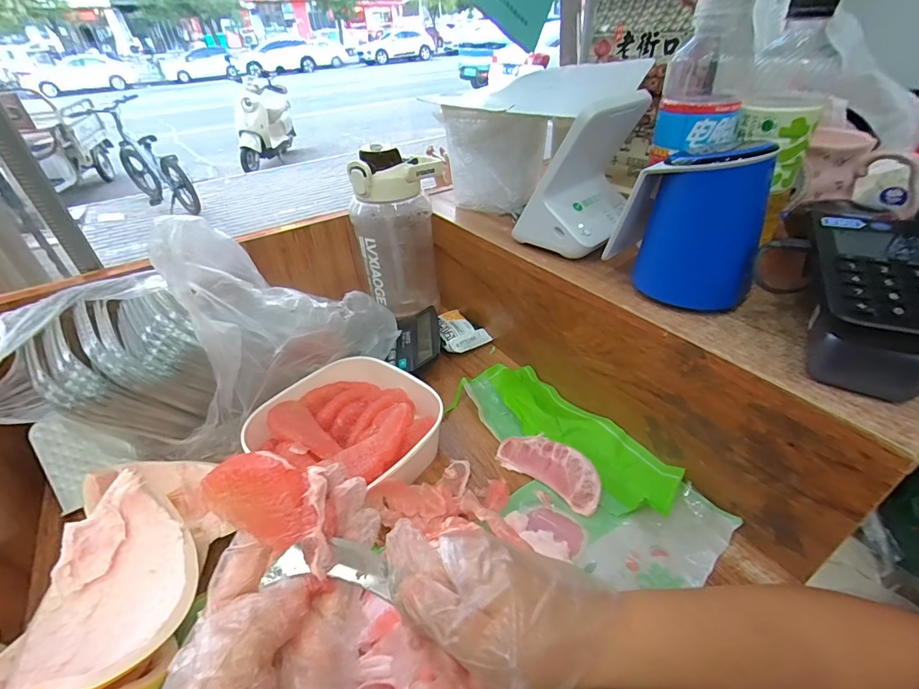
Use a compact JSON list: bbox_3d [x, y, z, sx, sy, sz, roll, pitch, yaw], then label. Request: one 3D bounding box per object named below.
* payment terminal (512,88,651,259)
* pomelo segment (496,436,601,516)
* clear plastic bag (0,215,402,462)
[{"bbox_3d":[0.122,-0.174,0.429,0.097,0.130,0.110,22,43,30],"label":"payment terminal"},{"bbox_3d":[0.083,0.112,0.394,0.101,0.025,0.039,22,43,30],"label":"pomelo segment"},{"bbox_3d":[-0.239,-0.012,0.413,0.353,0.189,0.135,-13,37,-13],"label":"clear plastic bag"}]

